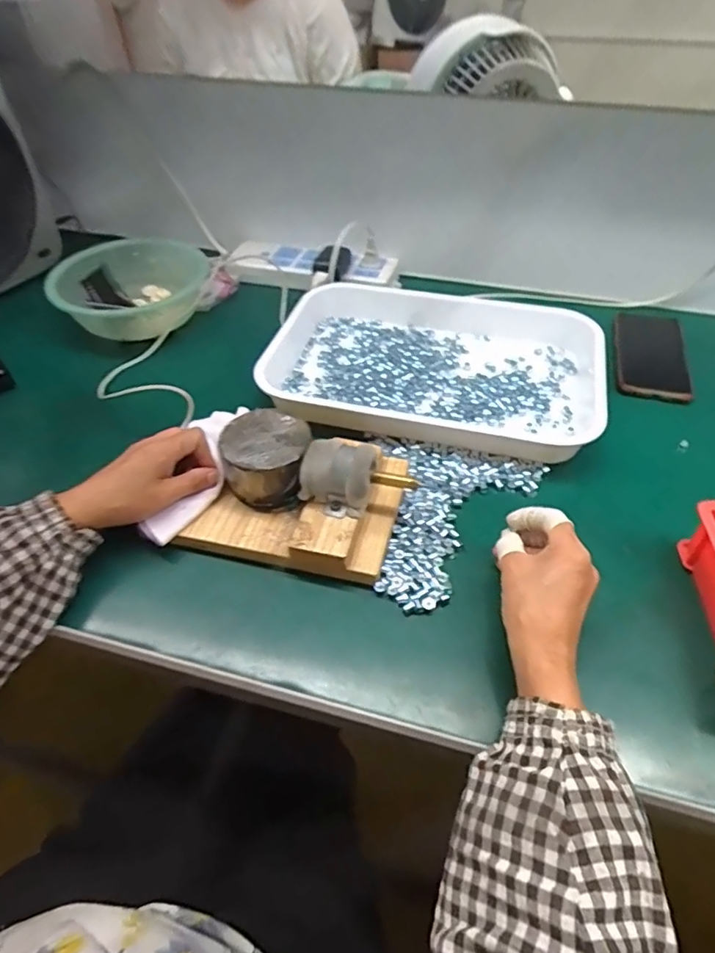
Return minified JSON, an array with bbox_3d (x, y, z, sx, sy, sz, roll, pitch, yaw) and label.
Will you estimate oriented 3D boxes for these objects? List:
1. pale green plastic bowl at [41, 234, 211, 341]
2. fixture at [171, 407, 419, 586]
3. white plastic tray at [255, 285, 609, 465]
[{"bbox_3d":[-0.288,-0.245,0.733,0.181,0.064,0.177,0,46,0],"label":"pale green plastic bowl"},{"bbox_3d":[-0.046,0.005,0.483,0.168,0.068,0.142,14,48,12],"label":"fixture"},{"bbox_3d":[0.082,-0.132,0.630,0.352,0.039,0.260,9,47,9],"label":"white plastic tray"}]

